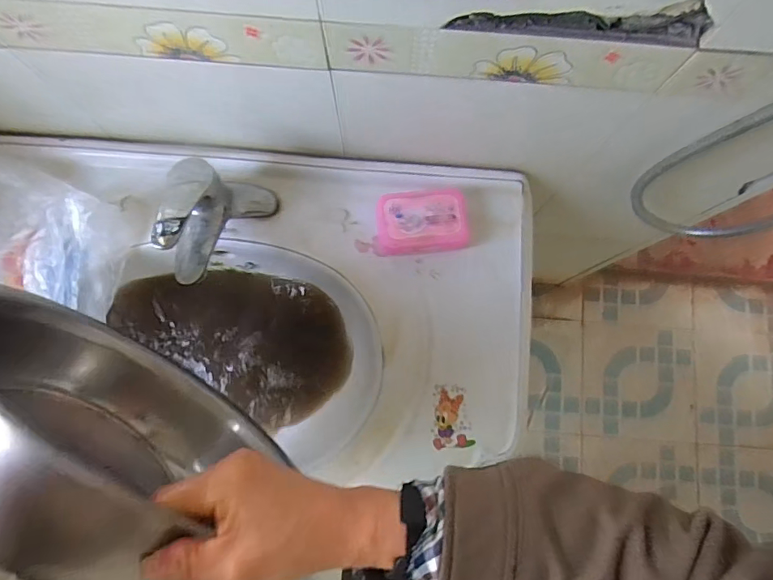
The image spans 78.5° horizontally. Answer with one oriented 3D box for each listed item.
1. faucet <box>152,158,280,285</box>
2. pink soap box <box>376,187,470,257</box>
[{"bbox_3d":[-0.201,-0.083,0.537,0.094,0.114,0.144,33,82,5],"label":"faucet"},{"bbox_3d":[0.044,-0.081,0.587,0.109,0.044,0.074,-7,81,-2],"label":"pink soap box"}]

